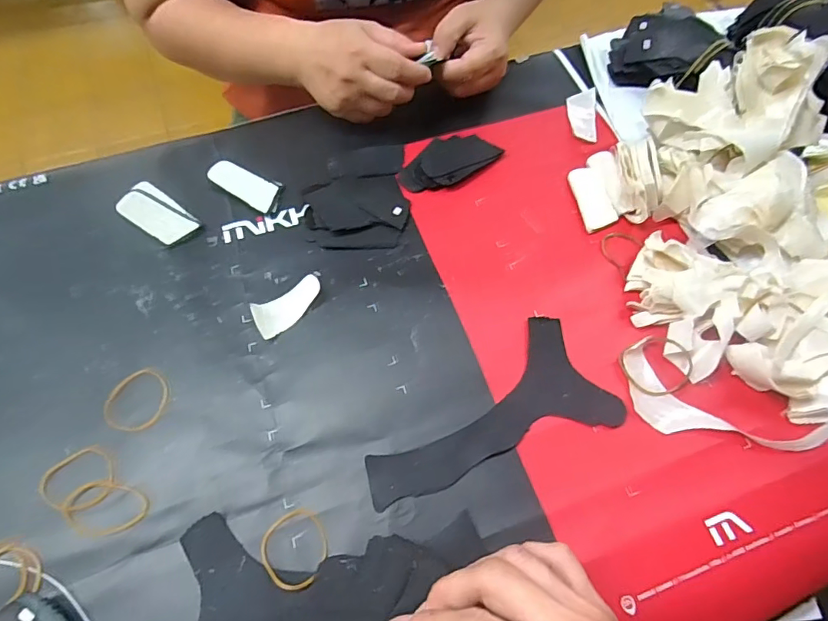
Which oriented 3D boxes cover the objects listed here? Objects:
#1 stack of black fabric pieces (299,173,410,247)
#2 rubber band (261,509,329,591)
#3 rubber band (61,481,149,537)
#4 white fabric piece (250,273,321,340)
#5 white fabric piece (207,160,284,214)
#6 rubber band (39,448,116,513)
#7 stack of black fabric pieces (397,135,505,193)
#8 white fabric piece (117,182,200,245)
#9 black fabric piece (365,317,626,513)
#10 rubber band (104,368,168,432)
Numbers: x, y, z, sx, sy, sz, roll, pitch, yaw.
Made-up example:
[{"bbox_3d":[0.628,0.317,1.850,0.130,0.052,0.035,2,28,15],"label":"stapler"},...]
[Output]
[{"bbox_3d":[-0.050,-0.090,0.426,0.088,0.014,0.076,-4,64,-5],"label":"stack of black fabric pieces"},{"bbox_3d":[-0.074,0.149,0.304,0.040,0.006,0.044,1,64,-2],"label":"rubber band"},{"bbox_3d":[-0.198,0.127,0.310,0.053,0.004,0.032,12,64,4],"label":"rubber band"},{"bbox_3d":[-0.095,-0.003,0.373,0.056,0.019,0.023,-36,70,-18],"label":"white fabric piece"},{"bbox_3d":[-0.151,-0.111,0.433,0.070,0.005,0.032,23,65,9],"label":"white fabric piece"},{"bbox_3d":[-0.221,0.113,0.321,0.045,0.004,0.040,-35,70,-18],"label":"rubber band"},{"bbox_3d":[0.031,-0.140,0.456,0.096,0.006,0.052,-36,70,-18],"label":"stack of black fabric pieces"},{"bbox_3d":[-0.220,-0.082,0.416,0.067,0.009,0.036,35,67,14],"label":"white fabric piece"},{"bbox_3d":[0.050,0.067,0.353,0.184,0.005,0.090,-16,65,-11],"label":"black fabric piece"},{"bbox_3d":[-0.194,0.063,0.343,0.039,0.004,0.044,30,69,5],"label":"rubber band"}]

